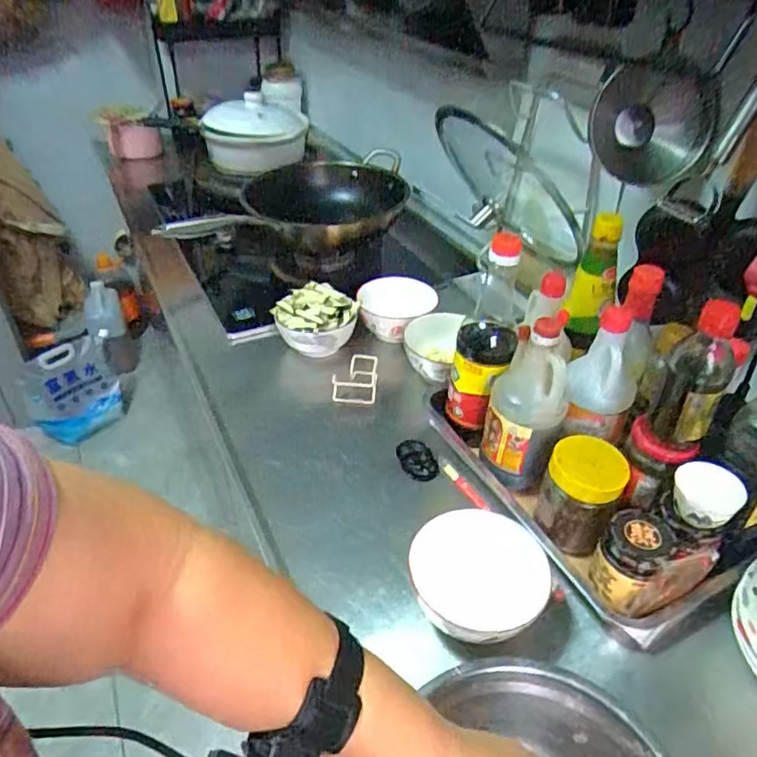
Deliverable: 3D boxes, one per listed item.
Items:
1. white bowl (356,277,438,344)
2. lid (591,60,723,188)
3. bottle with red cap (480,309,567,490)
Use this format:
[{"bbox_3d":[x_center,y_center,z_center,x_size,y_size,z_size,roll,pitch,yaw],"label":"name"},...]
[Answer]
[{"bbox_3d":[0.031,-0.113,0.992,0.112,0.078,0.119,1,38,0],"label":"white bowl"},{"bbox_3d":[0.321,-0.297,0.693,0.133,0.135,0.038,20,42,23],"label":"lid"},{"bbox_3d":[0.169,0.033,0.671,0.082,0.206,0.065,6,38,6],"label":"bottle with red cap"}]

